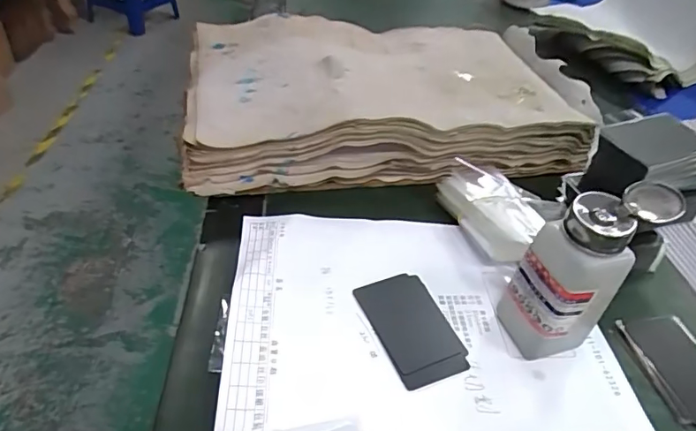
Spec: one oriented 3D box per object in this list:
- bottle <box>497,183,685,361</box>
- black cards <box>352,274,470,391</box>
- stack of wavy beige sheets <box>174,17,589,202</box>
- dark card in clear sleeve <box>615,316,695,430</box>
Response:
[{"bbox_3d":[0.163,0.040,0.357,0.068,0.139,0.054,-18,47,-27],"label":"bottle"},{"bbox_3d":[0.050,0.086,0.393,0.061,0.004,0.097,-13,45,-22],"label":"black cards"},{"bbox_3d":[0.049,-0.145,0.597,0.448,0.087,0.252,-4,42,-12],"label":"stack of wavy beige sheets"},{"bbox_3d":[0.256,0.116,0.386,0.060,0.010,0.091,-6,42,-15],"label":"dark card in clear sleeve"}]

